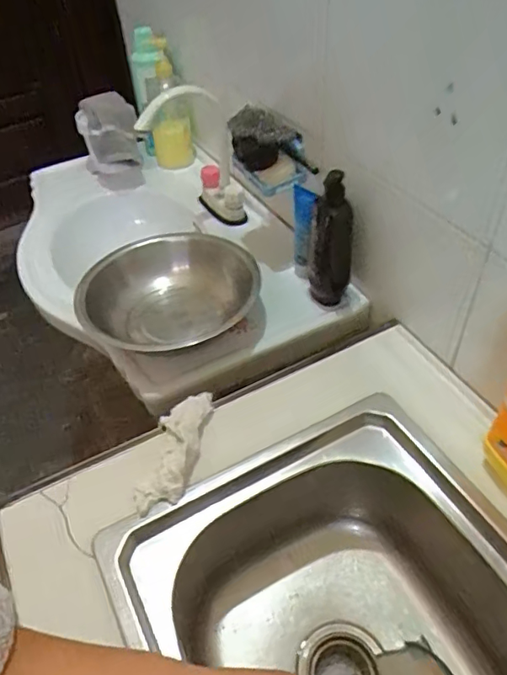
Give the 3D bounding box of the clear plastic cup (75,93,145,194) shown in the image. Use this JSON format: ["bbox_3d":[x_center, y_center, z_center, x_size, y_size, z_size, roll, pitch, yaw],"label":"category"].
[{"bbox_3d":[-0.312,-0.428,1.144,0.124,0.167,0.135,-2,46,2],"label":"clear plastic cup"}]

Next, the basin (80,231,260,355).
[{"bbox_3d":[-0.129,-0.049,0.823,0.257,0.103,0.274,-36,53,-27],"label":"basin"}]

